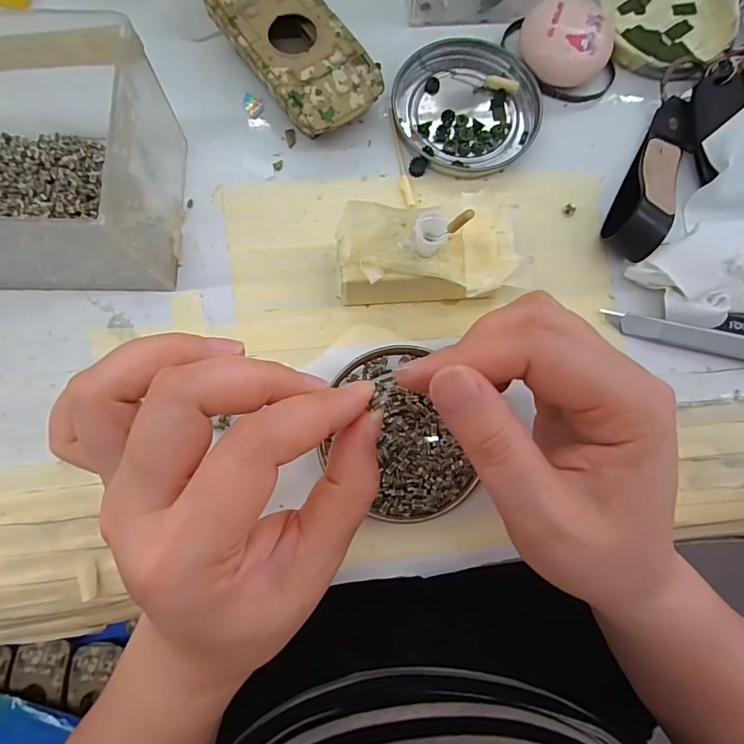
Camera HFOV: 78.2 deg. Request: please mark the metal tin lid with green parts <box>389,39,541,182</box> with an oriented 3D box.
[{"bbox_3d":[0.052,-0.144,0.250,0.076,0.009,0.075,3,79,-1],"label":"metal tin lid with green parts"}]

